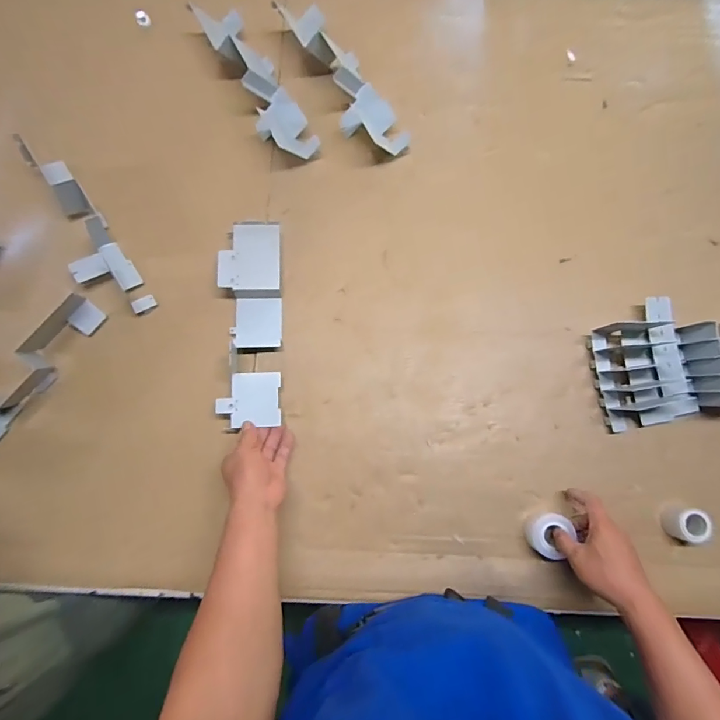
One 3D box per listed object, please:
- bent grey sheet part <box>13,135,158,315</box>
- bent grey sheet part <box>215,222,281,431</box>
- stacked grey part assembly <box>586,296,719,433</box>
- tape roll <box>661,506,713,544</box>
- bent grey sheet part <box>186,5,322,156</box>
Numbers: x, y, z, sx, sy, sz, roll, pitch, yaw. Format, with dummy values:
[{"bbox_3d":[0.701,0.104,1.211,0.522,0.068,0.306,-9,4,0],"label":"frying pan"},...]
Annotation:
[{"bbox_3d":[-0.442,-0.203,0.703,0.078,0.081,0.315,-32,81,-6],"label":"bent grey sheet part"},{"bbox_3d":[-0.166,-0.055,0.683,0.094,0.046,0.310,-2,80,0],"label":"bent grey sheet part"},{"bbox_3d":[0.516,-0.017,0.645,0.324,0.091,0.176,-12,79,-2],"label":"stacked grey part assembly"},{"bbox_3d":[0.452,0.226,0.608,0.042,0.036,0.044,0,79,0],"label":"tape roll"},{"bbox_3d":[-0.173,-0.469,0.745,0.081,0.084,0.313,-30,80,-5],"label":"bent grey sheet part"}]

